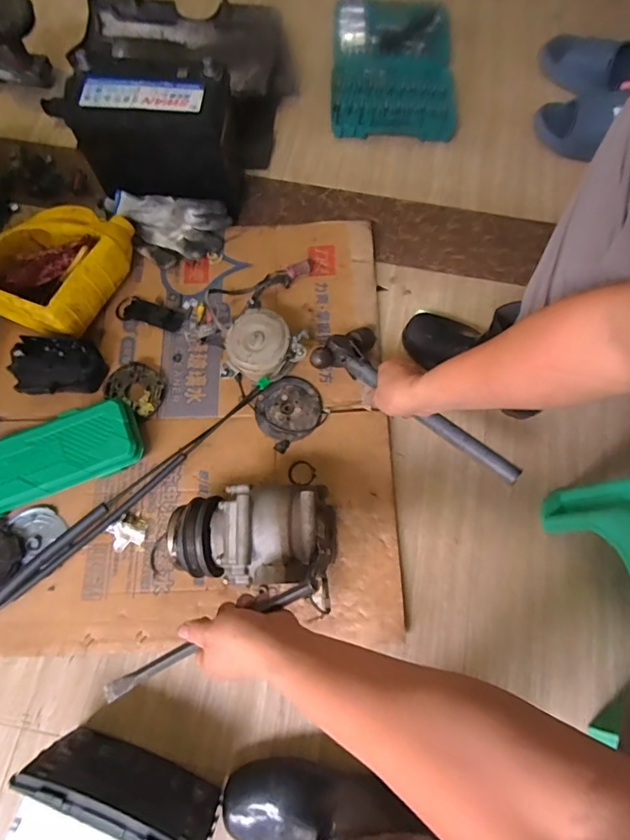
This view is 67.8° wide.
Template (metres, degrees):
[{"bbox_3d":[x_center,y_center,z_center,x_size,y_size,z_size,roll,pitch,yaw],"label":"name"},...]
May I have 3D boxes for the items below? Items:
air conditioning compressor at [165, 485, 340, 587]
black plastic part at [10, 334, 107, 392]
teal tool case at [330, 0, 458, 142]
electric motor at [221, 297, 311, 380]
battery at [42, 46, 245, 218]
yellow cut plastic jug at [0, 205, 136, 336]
[{"bbox_3d":[-0.077,0.144,0.595,0.215,0.146,0.118,0,71,-1],"label":"air conditioning compressor"},{"bbox_3d":[-0.393,-0.081,0.716,0.127,0.060,0.080,-9,73,-5],"label":"black plastic part"},{"bbox_3d":[0.165,-0.751,0.987,0.257,0.046,0.373,2,72,-2],"label":"teal tool case"},{"bbox_3d":[-0.075,-0.115,0.735,0.119,0.071,0.116,11,71,3],"label":"electric motor"},{"bbox_3d":[-0.254,-0.470,0.784,0.241,0.179,0.124,5,72,-1],"label":"battery"},{"bbox_3d":[-0.413,-0.250,0.762,0.177,0.092,0.211,23,73,5],"label":"yellow cut plastic jug"}]

